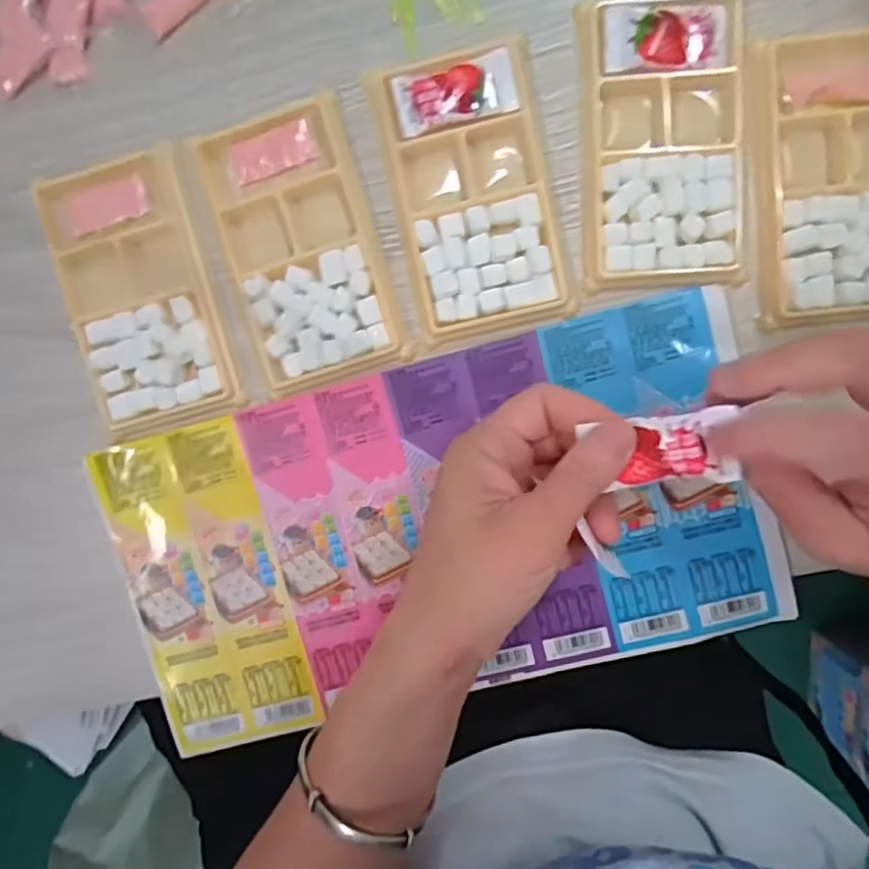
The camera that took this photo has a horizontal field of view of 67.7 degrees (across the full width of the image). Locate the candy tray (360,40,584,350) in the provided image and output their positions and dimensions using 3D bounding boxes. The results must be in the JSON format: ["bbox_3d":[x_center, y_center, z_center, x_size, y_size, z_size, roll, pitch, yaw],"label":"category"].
[{"bbox_3d":[0.020,-0.117,0.317,0.077,0.009,0.134,-12,94,5],"label":"candy tray"}]

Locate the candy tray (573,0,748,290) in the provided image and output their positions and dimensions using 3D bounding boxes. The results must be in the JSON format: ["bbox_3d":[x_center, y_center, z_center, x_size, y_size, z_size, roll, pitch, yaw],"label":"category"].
[{"bbox_3d":[0.109,-0.140,0.308,0.075,0.010,0.134,-4,95,4],"label":"candy tray"}]

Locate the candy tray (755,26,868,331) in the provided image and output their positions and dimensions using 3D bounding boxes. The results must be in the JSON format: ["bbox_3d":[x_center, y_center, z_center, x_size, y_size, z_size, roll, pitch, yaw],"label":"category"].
[{"bbox_3d":[0.191,-0.120,0.304,0.073,0.012,0.132,-6,95,4],"label":"candy tray"}]

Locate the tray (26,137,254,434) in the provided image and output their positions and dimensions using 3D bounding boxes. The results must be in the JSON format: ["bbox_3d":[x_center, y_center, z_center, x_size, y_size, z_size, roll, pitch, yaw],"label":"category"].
[{"bbox_3d":[-0.147,-0.071,0.328,0.077,0.010,0.136,-15,94,5],"label":"tray"}]

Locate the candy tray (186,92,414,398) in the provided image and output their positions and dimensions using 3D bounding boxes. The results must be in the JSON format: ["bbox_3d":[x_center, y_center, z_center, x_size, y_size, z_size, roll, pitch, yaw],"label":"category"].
[{"bbox_3d":[-0.066,-0.093,0.321,0.075,0.011,0.135,-17,94,5],"label":"candy tray"}]

